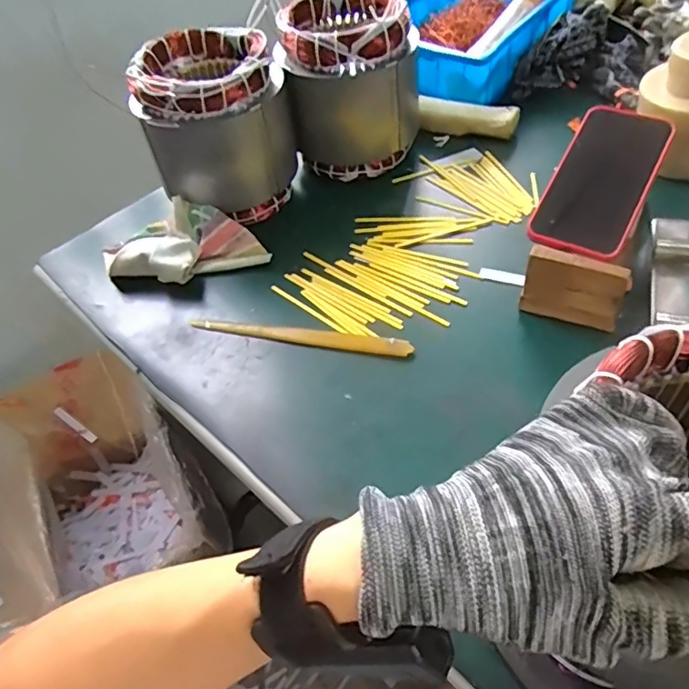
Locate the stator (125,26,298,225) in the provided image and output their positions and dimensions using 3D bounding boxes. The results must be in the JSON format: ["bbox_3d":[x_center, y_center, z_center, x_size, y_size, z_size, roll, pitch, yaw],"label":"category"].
[{"bbox_3d":[-0.133,-0.238,0.606,0.141,0.165,0.139,-10,50,0],"label":"stator"}]

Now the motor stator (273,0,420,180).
[{"bbox_3d":[0.003,-0.299,0.640,0.144,0.168,0.133,-16,50,-6],"label":"motor stator"}]

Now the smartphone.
[{"bbox_3d":[0.233,-0.151,0.497,0.080,0.009,0.163,24,76,23],"label":"smartphone"}]

